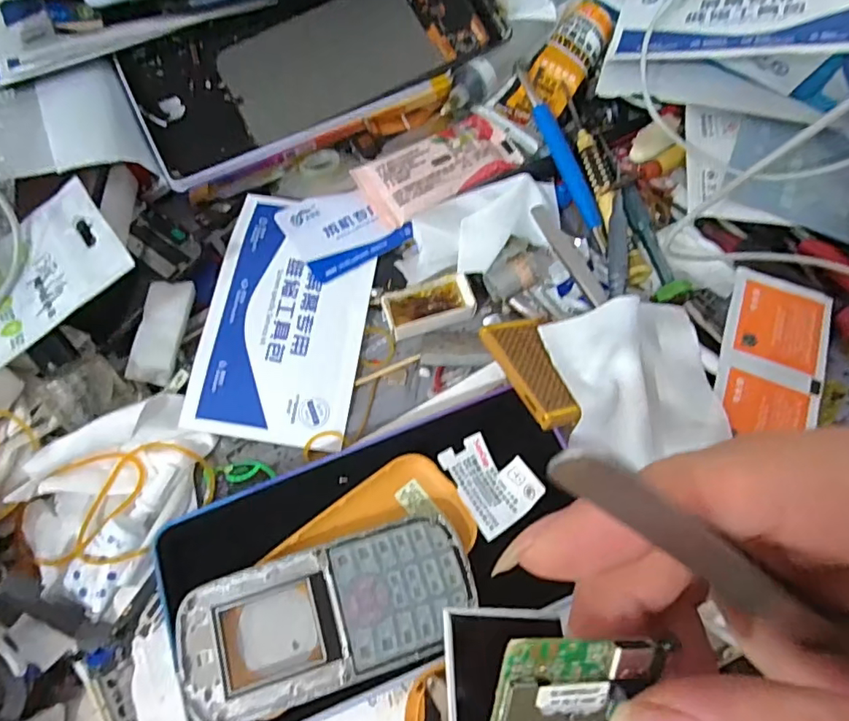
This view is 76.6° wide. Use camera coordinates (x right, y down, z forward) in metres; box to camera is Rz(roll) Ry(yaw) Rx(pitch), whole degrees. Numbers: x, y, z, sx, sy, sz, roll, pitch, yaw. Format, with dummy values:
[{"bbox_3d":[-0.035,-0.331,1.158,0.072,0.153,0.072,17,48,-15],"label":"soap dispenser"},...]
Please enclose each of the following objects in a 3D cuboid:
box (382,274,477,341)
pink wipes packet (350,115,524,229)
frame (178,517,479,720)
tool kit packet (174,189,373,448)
[{"bbox_3d":[0.003,-0.030,0.293,0.047,0.010,0.025,-19,67,-7],"label":"box"},{"bbox_3d":[0.009,-0.116,0.320,0.095,0.011,0.041,-32,69,-12],"label":"pink wipes packet"},{"bbox_3d":[-0.039,0.105,0.224,0.118,0.014,0.052,-17,67,-5],"label":"frame"},{"bbox_3d":[-0.073,-0.025,0.290,0.081,0.009,0.135,6,67,4],"label":"tool kit packet"}]

